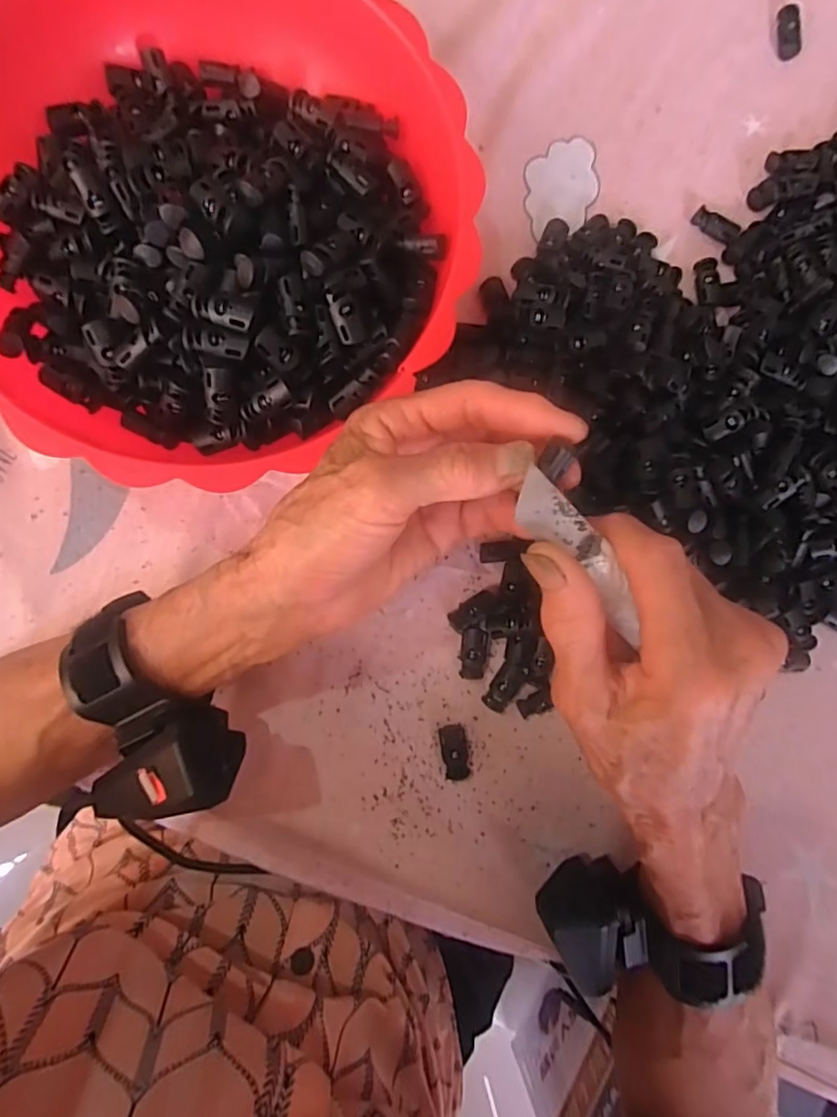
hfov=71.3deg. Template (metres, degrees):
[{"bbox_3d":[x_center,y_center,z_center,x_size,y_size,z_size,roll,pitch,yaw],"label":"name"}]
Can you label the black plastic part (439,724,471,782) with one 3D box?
[{"bbox_3d":[0.020,0.105,0.314,0.014,0.005,0.029,-7,88,-7],"label":"black plastic part"}]

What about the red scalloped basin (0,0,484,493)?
[{"bbox_3d":[-0.101,-0.157,0.278,0.238,0.069,0.238,0,87,-6],"label":"red scalloped basin"}]

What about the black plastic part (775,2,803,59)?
[{"bbox_3d":[0.228,-0.323,0.357,0.015,0.006,0.032,-6,88,-6],"label":"black plastic part"}]

